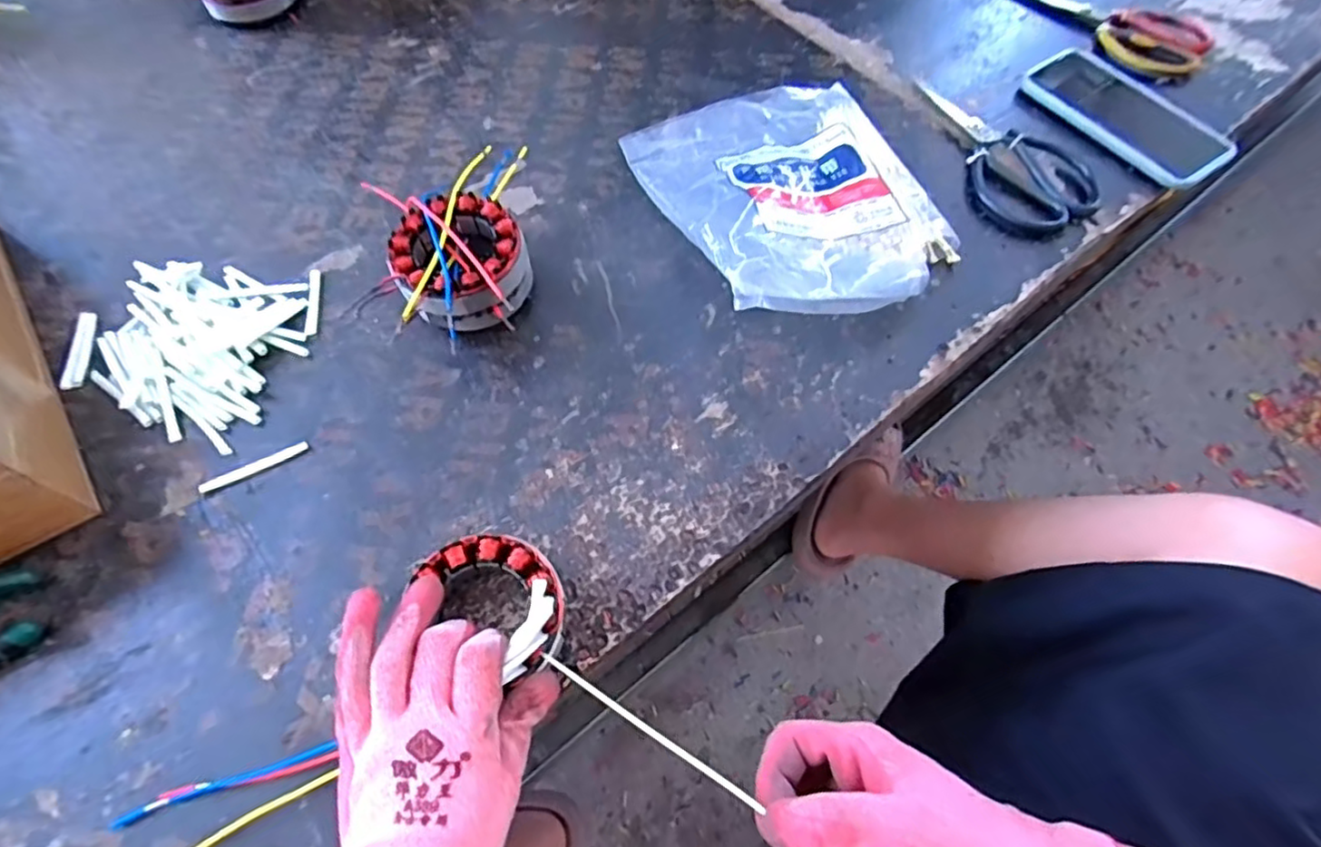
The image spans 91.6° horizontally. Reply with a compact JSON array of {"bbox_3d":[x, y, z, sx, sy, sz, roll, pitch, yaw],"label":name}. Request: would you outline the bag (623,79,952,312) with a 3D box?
[{"bbox_3d":[0.102,-0.187,0.492,0.199,0.061,0.248,-18,64,-10],"label":"bag"}]

